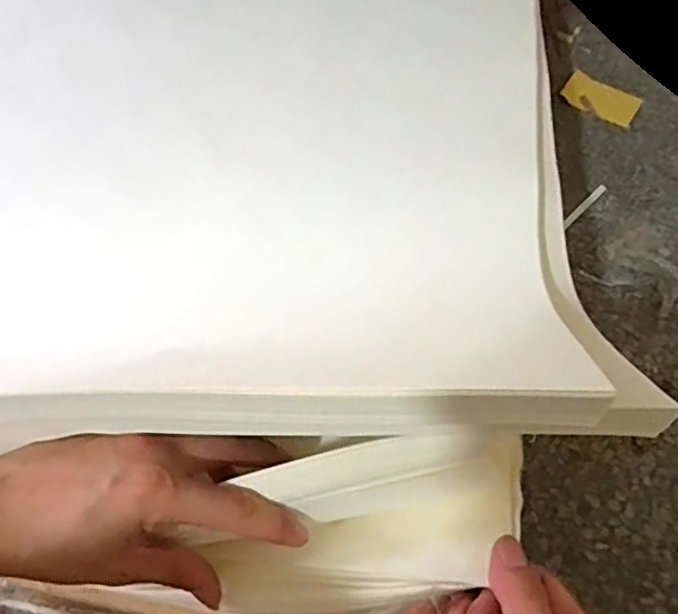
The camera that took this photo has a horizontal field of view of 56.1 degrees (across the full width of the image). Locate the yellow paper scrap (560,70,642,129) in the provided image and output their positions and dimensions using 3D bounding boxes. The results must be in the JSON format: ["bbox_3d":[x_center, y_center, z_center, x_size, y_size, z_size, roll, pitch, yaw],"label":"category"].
[{"bbox_3d":[0.344,-0.274,0.837,0.095,0.010,0.062,31,61,18],"label":"yellow paper scrap"}]

